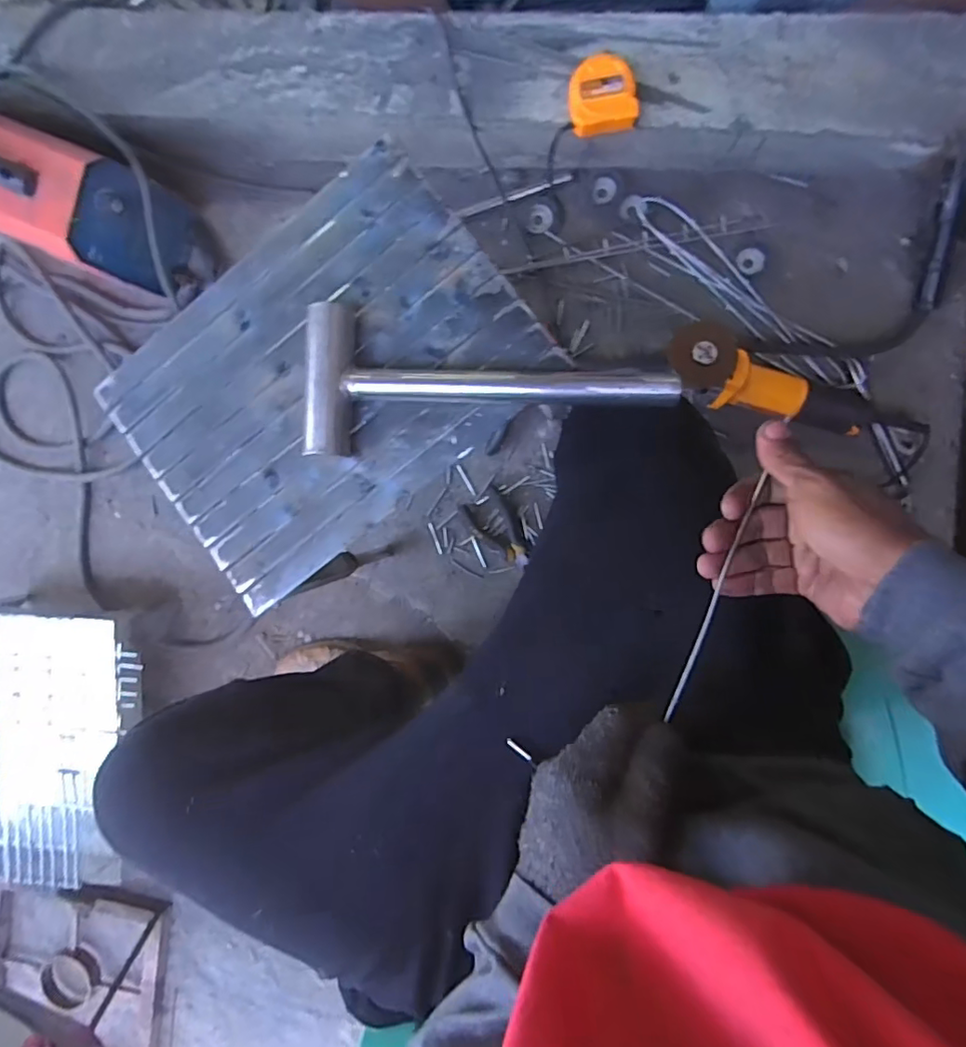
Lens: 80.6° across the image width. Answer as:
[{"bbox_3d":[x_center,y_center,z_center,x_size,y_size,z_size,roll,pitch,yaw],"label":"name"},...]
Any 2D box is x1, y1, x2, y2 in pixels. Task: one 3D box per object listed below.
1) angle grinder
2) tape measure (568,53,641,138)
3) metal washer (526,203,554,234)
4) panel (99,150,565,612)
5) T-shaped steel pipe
[{"bbox_3d":[0.380,-0.179,0.754,0.297,0.093,0.083,21,95,-7],"label":"angle grinder"},{"bbox_3d":[0.150,-0.536,0.718,0.085,0.043,0.079,-3,91,6],"label":"tape measure"},{"bbox_3d":[0.082,-0.448,0.834,0.039,0.004,0.044,-3,91,8],"label":"metal washer"},{"bbox_3d":[-0.137,-0.121,0.488,0.338,0.013,0.250,-39,87,7],"label":"panel"},{"bbox_3d":[0.004,-0.110,0.451,0.288,0.034,0.115,2,92,8],"label":"T-shaped steel pipe"}]

